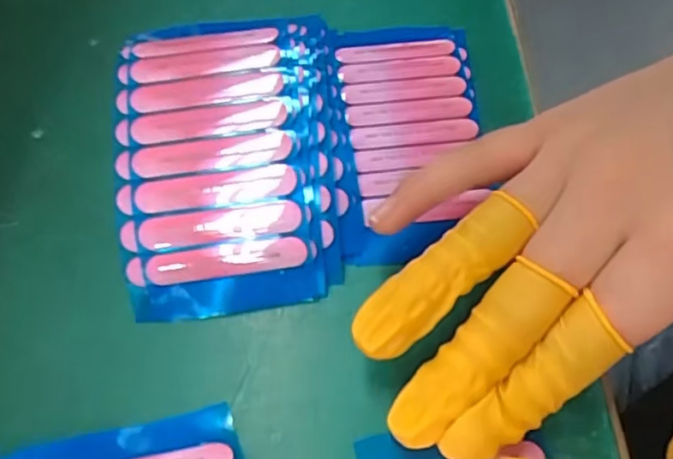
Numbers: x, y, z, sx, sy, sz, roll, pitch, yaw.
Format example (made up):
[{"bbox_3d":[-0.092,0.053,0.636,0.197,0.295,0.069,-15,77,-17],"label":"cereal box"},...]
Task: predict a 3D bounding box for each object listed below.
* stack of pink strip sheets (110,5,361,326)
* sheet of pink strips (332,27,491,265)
[{"bbox_3d":[-0.034,-0.025,0.203,0.076,0.022,0.100,-6,77,-8],"label":"stack of pink strip sheets"},{"bbox_3d":[0.030,-0.040,0.237,0.055,0.009,0.113,-4,59,0],"label":"sheet of pink strips"}]

